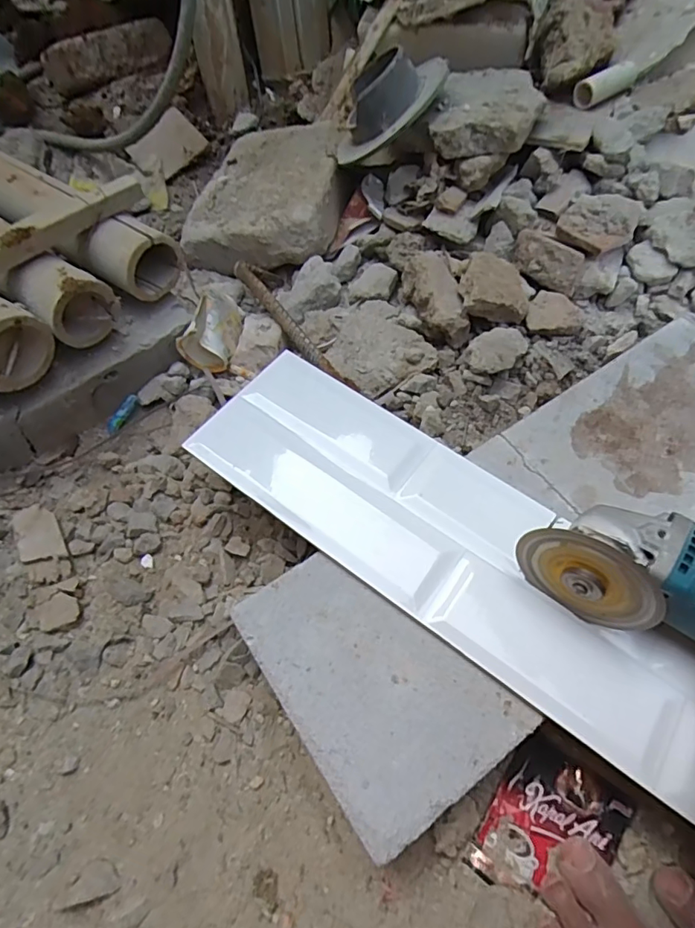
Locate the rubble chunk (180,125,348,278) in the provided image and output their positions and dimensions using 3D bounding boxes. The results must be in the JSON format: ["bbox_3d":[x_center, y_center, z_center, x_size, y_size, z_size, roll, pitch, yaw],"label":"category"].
[{"bbox_3d":[-0.107,-0.395,0.737,0.206,0.081,0.263,5,61,2],"label":"rubble chunk"}]

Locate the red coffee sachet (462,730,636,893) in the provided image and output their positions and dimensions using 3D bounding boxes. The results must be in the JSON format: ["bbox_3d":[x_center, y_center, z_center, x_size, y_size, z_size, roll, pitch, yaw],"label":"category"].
[{"bbox_3d":[0.154,0.275,0.390,0.089,0.007,0.114,36,67,17],"label":"red coffee sachet"}]

